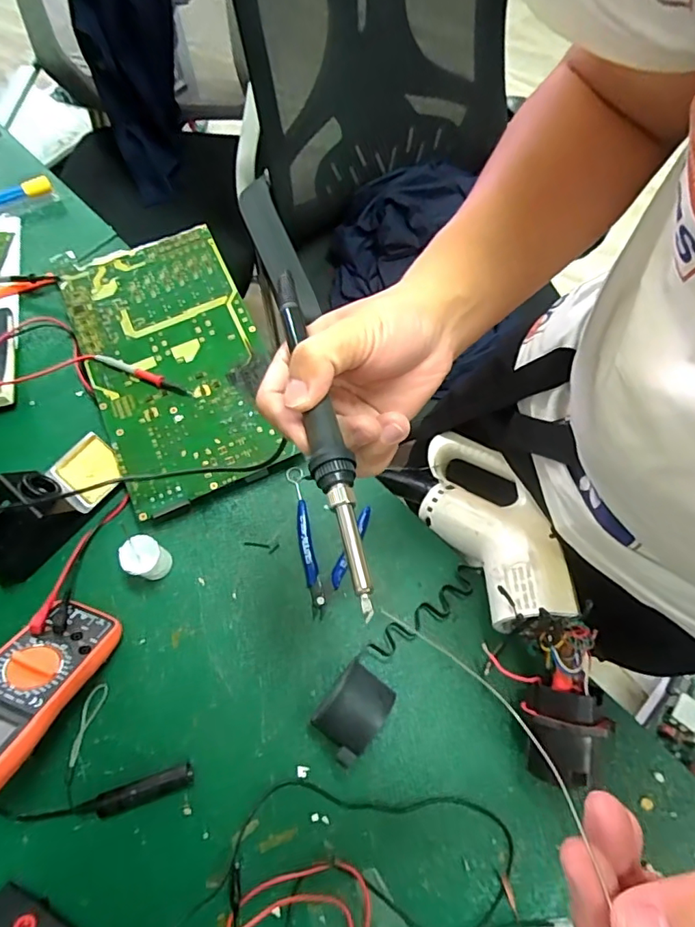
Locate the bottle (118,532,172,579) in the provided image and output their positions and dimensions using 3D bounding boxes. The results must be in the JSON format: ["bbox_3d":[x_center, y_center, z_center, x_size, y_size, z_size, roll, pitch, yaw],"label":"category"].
[{"bbox_3d":[-0.203,0.096,0.531,0.036,0.047,0.038,0,70,1],"label":"bottle"}]

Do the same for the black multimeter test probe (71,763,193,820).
[{"bbox_3d":[-0.192,0.298,0.472,0.104,0.014,0.020,-17,71,-6],"label":"black multimeter test probe"}]

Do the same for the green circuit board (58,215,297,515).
[{"bbox_3d":[-0.200,-0.117,0.620,0.195,0.039,0.338,-24,71,-8],"label":"green circuit board"}]

